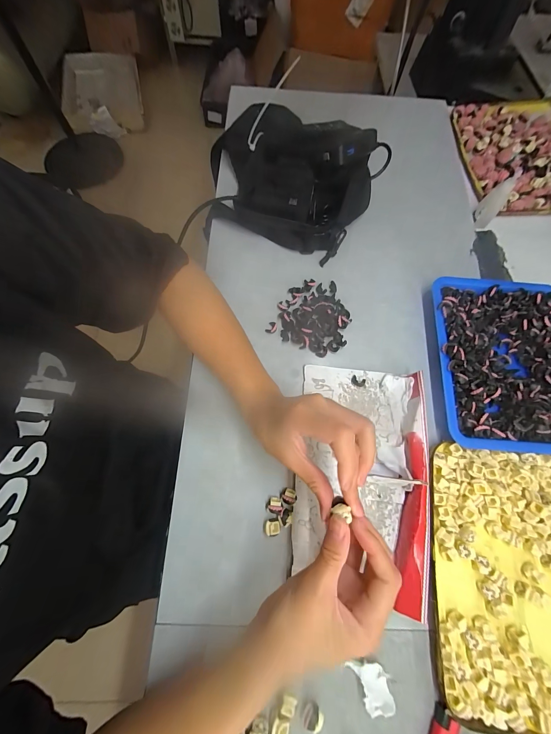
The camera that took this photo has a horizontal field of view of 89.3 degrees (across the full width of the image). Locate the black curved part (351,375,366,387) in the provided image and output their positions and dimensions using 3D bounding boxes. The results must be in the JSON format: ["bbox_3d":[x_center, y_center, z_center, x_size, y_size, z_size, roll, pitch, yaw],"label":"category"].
[{"bbox_3d":[0.101,0.018,0.339,0.017,0.004,0.012,21,73,7],"label":"black curved part"}]

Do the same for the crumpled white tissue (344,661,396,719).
[{"bbox_3d":[0.088,0.284,0.248,0.029,0.012,0.045,-28,73,-9],"label":"crumpled white tissue"}]

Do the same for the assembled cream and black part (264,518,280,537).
[{"bbox_3d":[-0.004,0.164,0.286,0.016,0.010,0.016,1,71,0],"label":"assembled cream and black part"}]

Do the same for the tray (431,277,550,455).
[{"bbox_3d":[0.283,-0.009,0.338,0.172,0.029,0.213,2,71,1],"label":"tray"}]

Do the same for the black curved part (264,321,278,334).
[{"bbox_3d":[-0.004,-0.052,0.359,0.013,0.009,0.017,28,74,9],"label":"black curved part"}]

